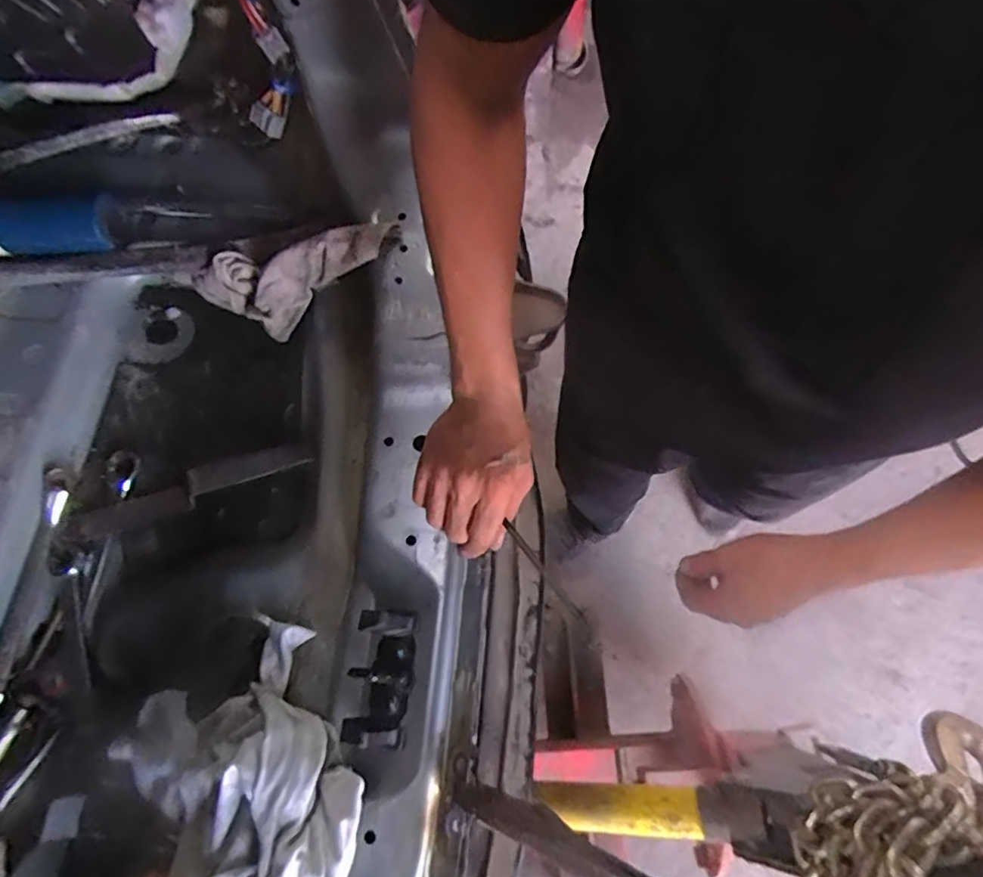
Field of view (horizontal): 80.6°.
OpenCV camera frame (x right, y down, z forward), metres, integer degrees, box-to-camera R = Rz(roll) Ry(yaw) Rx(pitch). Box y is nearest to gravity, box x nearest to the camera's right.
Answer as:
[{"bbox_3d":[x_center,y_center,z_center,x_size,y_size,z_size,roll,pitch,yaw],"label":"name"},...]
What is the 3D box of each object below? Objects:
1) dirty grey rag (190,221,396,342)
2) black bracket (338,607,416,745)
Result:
[{"bbox_3d":[-0.210,-0.167,0.612,0.246,0.061,0.091,-12,73,22],"label":"dirty grey rag"},{"bbox_3d":[-0.085,0.184,0.450,0.047,0.047,0.099,4,62,1],"label":"black bracket"}]

